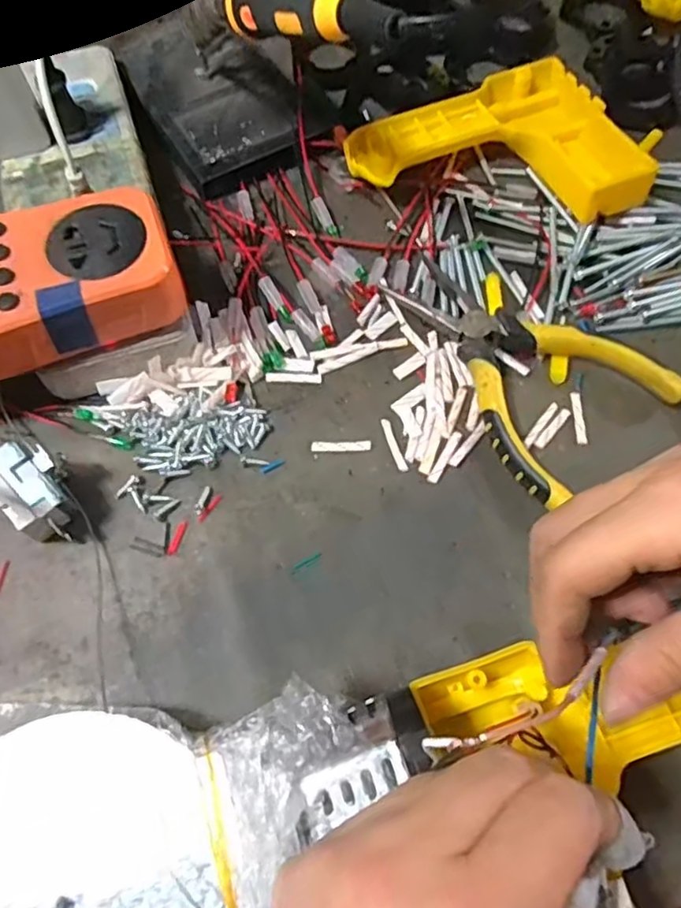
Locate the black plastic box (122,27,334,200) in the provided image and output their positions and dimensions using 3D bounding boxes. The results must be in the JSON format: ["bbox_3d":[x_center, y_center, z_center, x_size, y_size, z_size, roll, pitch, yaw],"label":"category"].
[{"bbox_3d":[-0.073,-0.218,0.381,0.085,0.021,0.123,-27,69,-12],"label":"black plastic box"}]

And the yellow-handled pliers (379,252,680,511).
[{"bbox_3d":[0.092,-0.052,0.310,0.090,0.018,0.141,-30,70,-13],"label":"yellow-handled pliers"}]

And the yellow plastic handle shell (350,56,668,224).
[{"bbox_3d":[0.092,-0.195,0.367,0.163,0.031,0.117,7,66,2],"label":"yellow plastic handle shell"}]

